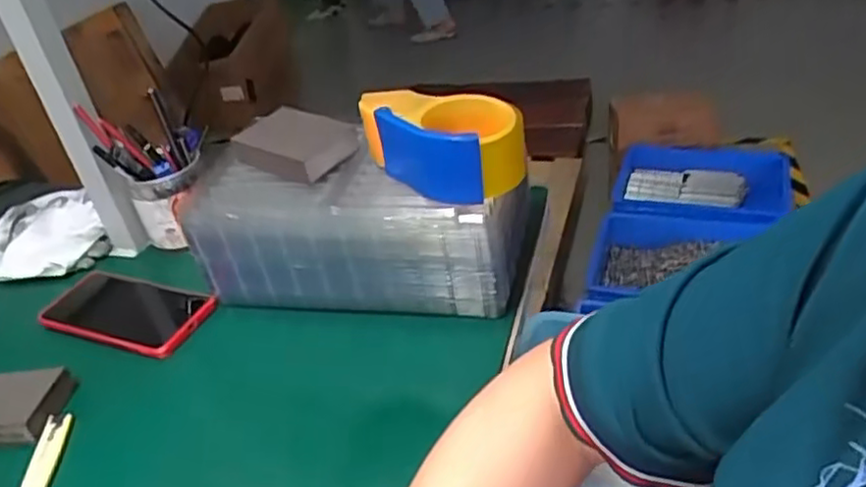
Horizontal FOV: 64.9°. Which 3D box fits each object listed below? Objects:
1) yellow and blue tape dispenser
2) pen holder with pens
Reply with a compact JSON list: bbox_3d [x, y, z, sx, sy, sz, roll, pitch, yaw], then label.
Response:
[{"bbox_3d":[0.008,-0.078,0.552,0.130,0.072,0.089,-5,33,5],"label":"yellow and blue tape dispenser"},{"bbox_3d":[-0.281,-0.079,0.715,0.076,0.143,0.095,-2,34,10],"label":"pen holder with pens"}]

